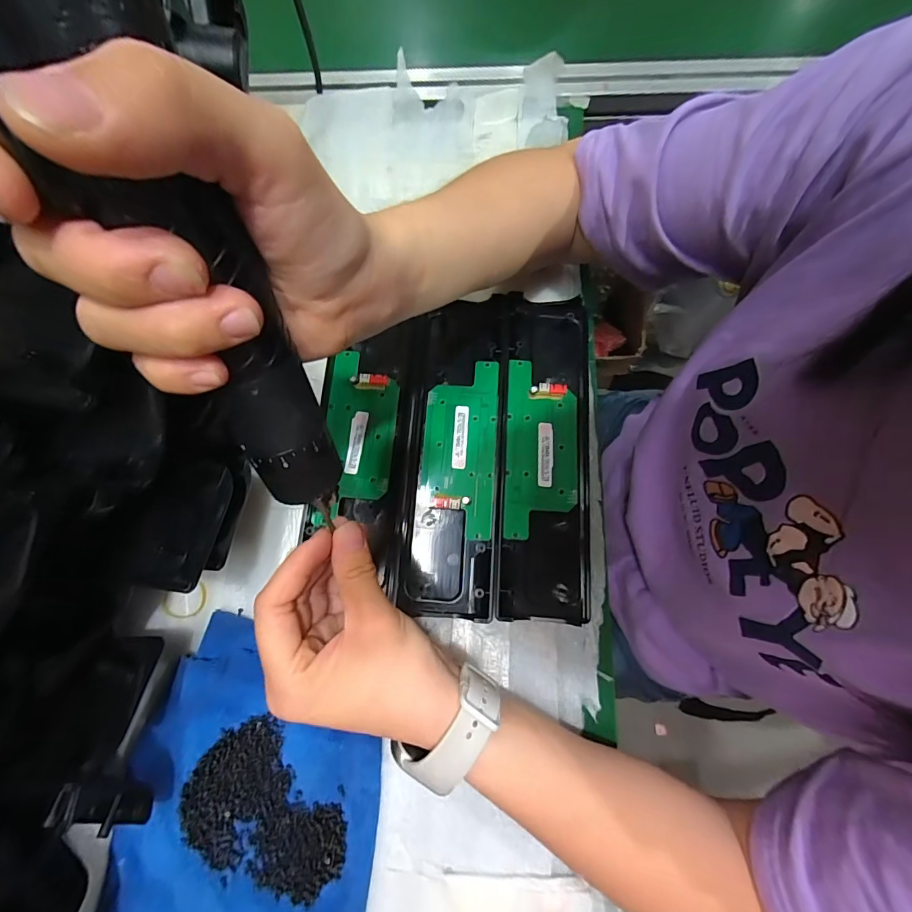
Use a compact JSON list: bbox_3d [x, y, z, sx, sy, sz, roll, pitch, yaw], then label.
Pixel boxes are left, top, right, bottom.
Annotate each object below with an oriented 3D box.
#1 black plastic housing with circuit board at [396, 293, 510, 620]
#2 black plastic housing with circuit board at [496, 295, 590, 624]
[{"bbox_3d":[-0.001,-0.007,0.326,0.069,0.027,0.241,4,77,1],"label":"black plastic housing with circuit board"},{"bbox_3d":[0.068,-0.006,0.320,0.067,0.015,0.243,3,77,1],"label":"black plastic housing with circuit board"}]

